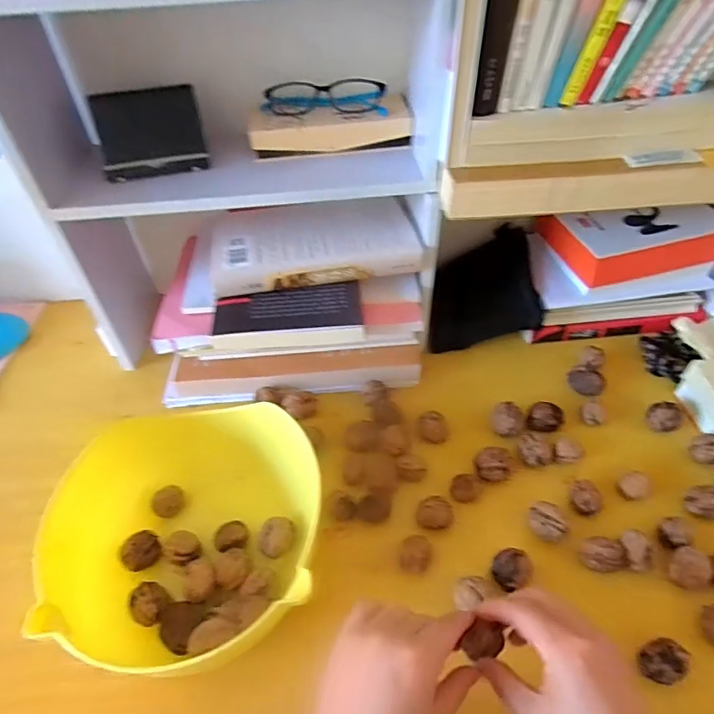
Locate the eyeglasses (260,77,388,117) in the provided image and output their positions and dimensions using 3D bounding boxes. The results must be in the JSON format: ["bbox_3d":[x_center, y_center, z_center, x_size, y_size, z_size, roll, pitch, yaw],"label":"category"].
[{"bbox_3d":[-0.034,-0.272,0.511,0.129,0.027,0.034,4,46,7],"label":"eyeglasses"}]

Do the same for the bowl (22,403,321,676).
[{"bbox_3d":[-0.138,0.143,0.434,0.211,0.098,0.216,-2,46,2],"label":"bowl"}]

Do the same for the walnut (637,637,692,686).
[{"bbox_3d":[0.231,0.234,0.375,0.032,0.032,0.027,-31,52,-24],"label":"walnut"}]

